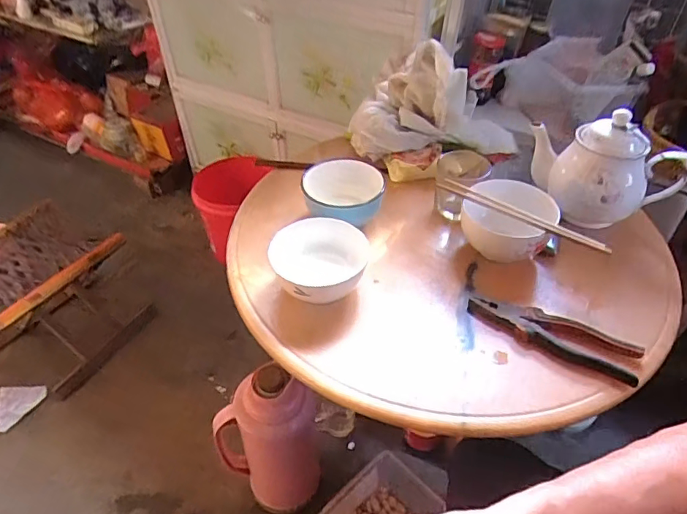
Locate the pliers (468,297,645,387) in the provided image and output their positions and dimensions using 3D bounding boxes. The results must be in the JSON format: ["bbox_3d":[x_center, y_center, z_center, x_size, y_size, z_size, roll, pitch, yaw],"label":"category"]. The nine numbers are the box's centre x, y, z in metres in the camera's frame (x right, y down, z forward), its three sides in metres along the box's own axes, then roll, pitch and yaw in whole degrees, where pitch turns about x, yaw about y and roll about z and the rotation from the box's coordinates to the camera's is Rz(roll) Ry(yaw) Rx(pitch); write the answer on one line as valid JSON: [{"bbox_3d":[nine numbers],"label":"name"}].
[{"bbox_3d":[0.246,0.089,0.589,0.194,0.017,0.058,21,46,20],"label":"pliers"}]

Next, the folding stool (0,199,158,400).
[{"bbox_3d":[-0.631,0.095,1.095,0.244,0.286,0.270,25,47,21],"label":"folding stool"}]

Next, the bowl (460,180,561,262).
[{"bbox_3d":[0.219,-0.045,0.672,0.111,0.079,0.111,1,42,-1],"label":"bowl"}]

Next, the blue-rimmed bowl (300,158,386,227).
[{"bbox_3d":[0.004,-0.089,0.726,0.109,0.063,0.113,1,42,-1],"label":"blue-rimmed bowl"}]

